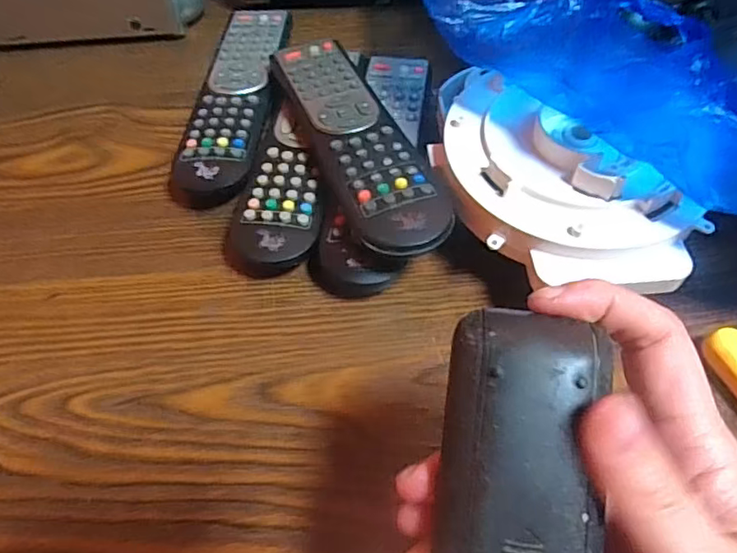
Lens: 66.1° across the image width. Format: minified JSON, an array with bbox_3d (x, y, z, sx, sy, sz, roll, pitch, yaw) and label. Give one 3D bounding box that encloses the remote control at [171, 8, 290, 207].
[{"bbox_3d":[-0.090,-0.125,0.395,0.051,0.028,0.201,3,56,3],"label":"remote control"}]

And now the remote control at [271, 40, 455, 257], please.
[{"bbox_3d":[-0.010,-0.082,0.331,0.051,0.029,0.191,-18,58,-11],"label":"remote control"}]

